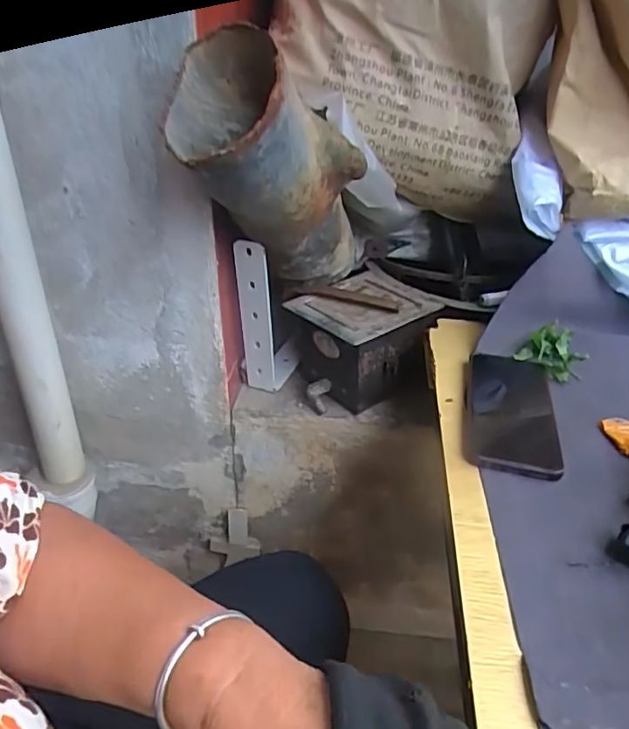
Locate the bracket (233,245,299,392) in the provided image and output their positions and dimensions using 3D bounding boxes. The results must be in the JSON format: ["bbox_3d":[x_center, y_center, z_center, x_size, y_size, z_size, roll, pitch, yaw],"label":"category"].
[{"bbox_3d":[-0.056,-0.064,0.695,0.049,0.206,0.092,10,34,15],"label":"bracket"}]

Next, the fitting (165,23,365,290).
[{"bbox_3d":[-0.027,-0.158,0.567,0.101,0.314,0.122,20,78,25],"label":"fitting"}]

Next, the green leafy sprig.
[{"bbox_3d":[0.254,-0.017,0.610,0.066,0.024,0.076,15,35,18],"label":"green leafy sprig"}]

